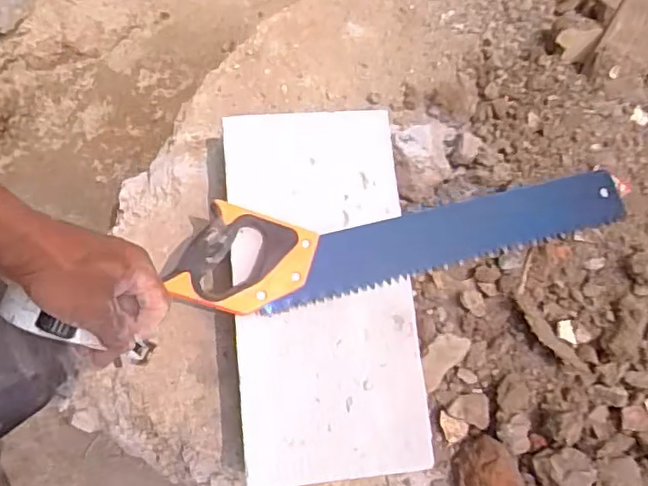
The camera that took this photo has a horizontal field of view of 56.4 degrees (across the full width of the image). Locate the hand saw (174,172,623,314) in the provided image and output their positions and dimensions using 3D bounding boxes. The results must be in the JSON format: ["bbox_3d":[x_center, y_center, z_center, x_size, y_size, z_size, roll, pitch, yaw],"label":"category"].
[{"bbox_3d":[0.102,-0.007,0.689,0.544,0.054,0.118,-8,69,-6],"label":"hand saw"}]

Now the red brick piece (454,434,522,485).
[{"bbox_3d":[0.191,0.270,0.712,0.067,0.046,0.079,-2,68,-3],"label":"red brick piece"}]

